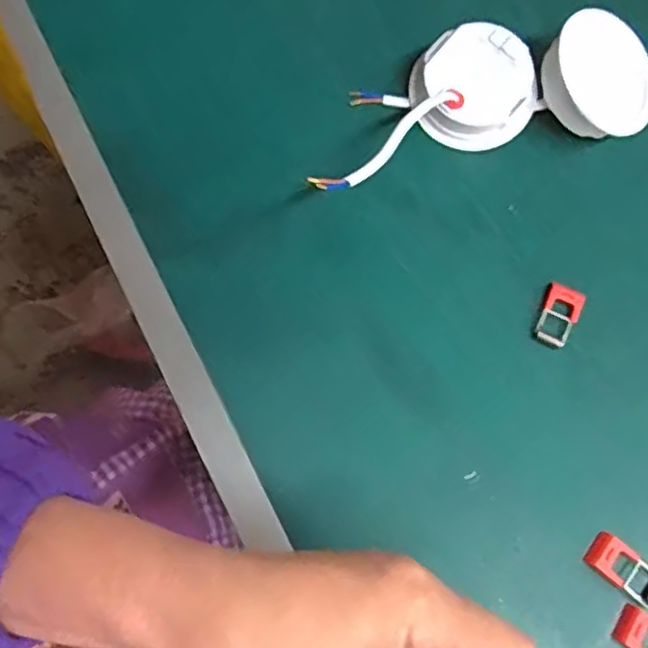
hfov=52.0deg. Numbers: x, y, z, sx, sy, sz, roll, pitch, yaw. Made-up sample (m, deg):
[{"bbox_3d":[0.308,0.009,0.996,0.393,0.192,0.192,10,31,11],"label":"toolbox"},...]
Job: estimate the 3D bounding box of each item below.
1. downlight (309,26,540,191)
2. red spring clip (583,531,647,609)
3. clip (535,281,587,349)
[{"bbox_3d":[0.046,-0.117,0.367,0.150,0.054,0.068,-30,74,-12],"label":"downlight"},{"bbox_3d":[0.143,0.116,0.313,0.037,0.004,0.019,38,73,10],"label":"red spring clip"},{"bbox_3d":[0.126,-0.005,0.355,0.020,0.005,0.035,24,71,6],"label":"clip"}]

